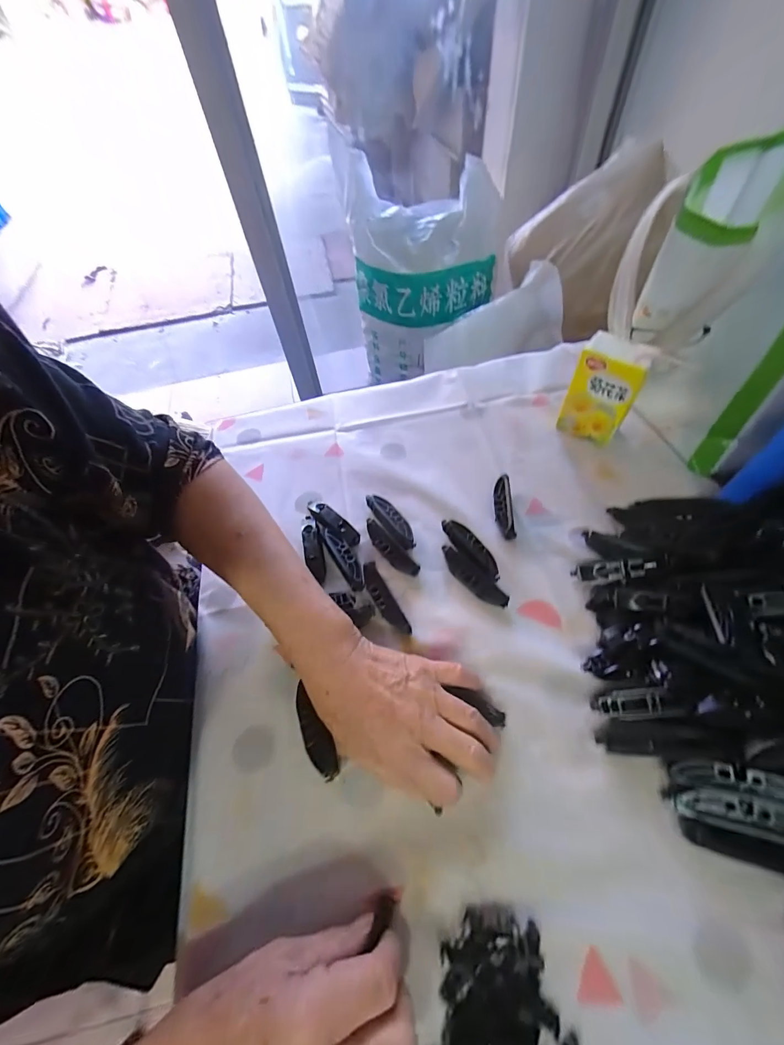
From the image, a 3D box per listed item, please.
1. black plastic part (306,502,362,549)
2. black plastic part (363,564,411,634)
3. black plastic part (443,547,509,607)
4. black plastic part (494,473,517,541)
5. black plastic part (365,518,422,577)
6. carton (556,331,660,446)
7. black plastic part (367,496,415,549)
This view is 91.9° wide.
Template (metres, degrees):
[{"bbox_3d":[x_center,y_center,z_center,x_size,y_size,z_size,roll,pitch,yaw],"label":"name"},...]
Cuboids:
[{"bbox_3d":[-0.066,0.002,0.418,0.071,0.022,0.019,33,65,24],"label":"black plastic part"},{"bbox_3d":[-0.008,0.073,0.363,0.018,0.017,0.077,-26,58,-13],"label":"black plastic part"},{"bbox_3d":[0.077,0.053,0.369,0.019,0.017,0.079,-37,61,-19],"label":"black plastic part"},{"bbox_3d":[0.121,-0.019,0.413,0.021,0.014,0.075,0,56,5],"label":"black plastic part"},{"bbox_3d":[-0.003,0.027,0.393,0.018,0.018,0.078,-38,61,-19],"label":"black plastic part"},{"bbox_3d":[0.238,-0.148,0.432,0.065,0.110,0.039,28,63,22],"label":"carton"},{"bbox_3d":[-0.001,-0.003,0.414,0.024,0.016,0.079,-31,59,-15],"label":"black plastic part"}]

